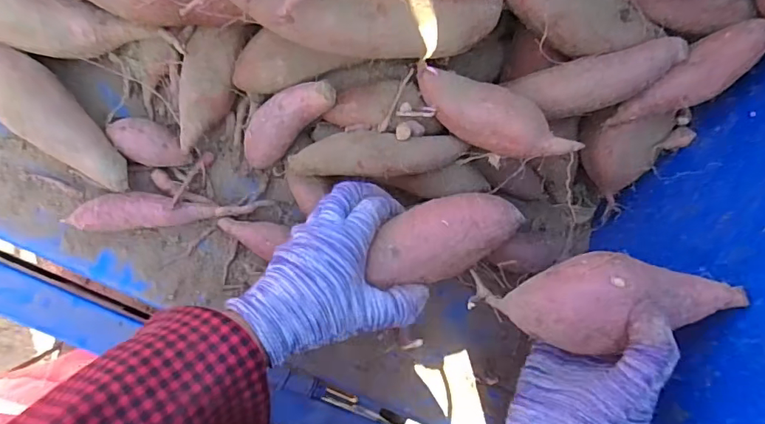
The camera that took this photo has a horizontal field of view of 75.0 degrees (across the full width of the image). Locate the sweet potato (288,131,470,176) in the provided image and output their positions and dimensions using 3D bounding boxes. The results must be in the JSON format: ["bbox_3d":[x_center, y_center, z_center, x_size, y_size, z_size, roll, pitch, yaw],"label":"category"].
[{"bbox_3d":[-0.004,-0.046,0.408,0.137,0.039,0.034,1,86,-8],"label":"sweet potato"}]

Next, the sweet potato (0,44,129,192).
[{"bbox_3d":[-0.270,-0.079,0.406,0.157,0.047,0.049,39,82,-4],"label":"sweet potato"}]

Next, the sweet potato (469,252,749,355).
[{"bbox_3d":[0.137,0.054,0.313,0.159,0.044,0.053,-5,87,10],"label":"sweet potato"}]

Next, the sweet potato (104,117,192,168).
[{"bbox_3d":[-0.197,-0.057,0.428,0.066,0.032,0.035,19,84,-6],"label":"sweet potato"}]

